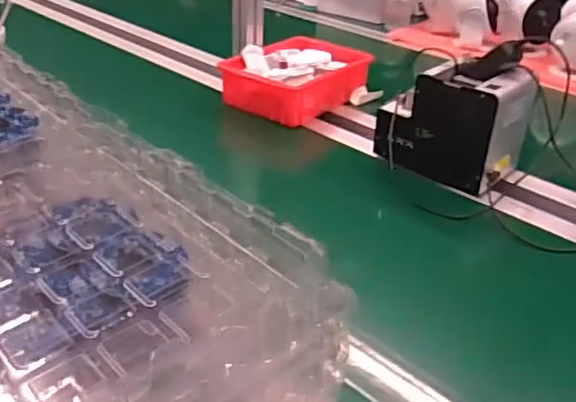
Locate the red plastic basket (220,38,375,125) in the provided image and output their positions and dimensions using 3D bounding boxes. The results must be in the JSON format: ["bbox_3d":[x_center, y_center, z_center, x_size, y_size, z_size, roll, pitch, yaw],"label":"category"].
[{"bbox_3d":[0.010,-0.225,1.050,0.195,0.081,0.224,21,36,28],"label":"red plastic basket"}]

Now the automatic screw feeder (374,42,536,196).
[{"bbox_3d":[0.231,-0.122,0.818,0.185,0.150,0.121,24,37,31],"label":"automatic screw feeder"}]

